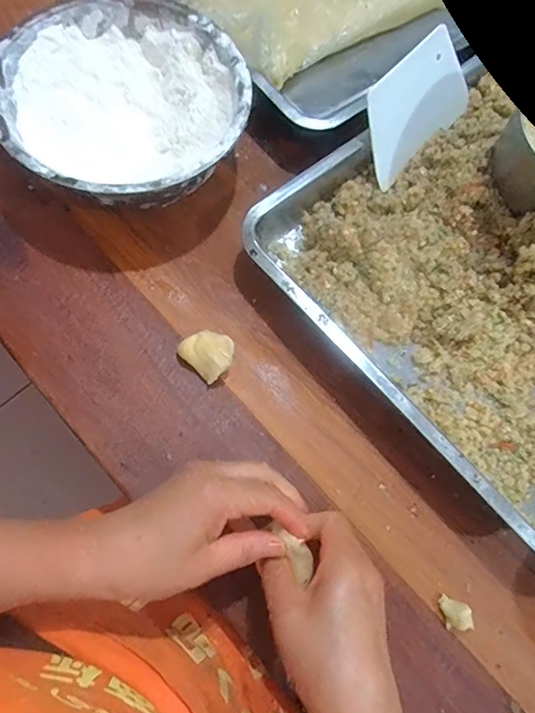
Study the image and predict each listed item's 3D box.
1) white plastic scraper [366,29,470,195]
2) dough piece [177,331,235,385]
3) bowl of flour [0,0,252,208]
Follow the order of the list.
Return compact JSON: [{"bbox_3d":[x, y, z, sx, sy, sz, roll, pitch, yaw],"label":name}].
[{"bbox_3d":[0.147,-0.249,0.478,0.140,0.093,0.005,-46,42,-11],"label":"white plastic scraper"},{"bbox_3d":[-0.051,-0.003,0.424,0.043,0.028,0.039,42,72,8],"label":"dough piece"},{"bbox_3d":[-0.127,-0.227,0.450,0.216,0.079,0.213,2,71,-6],"label":"bowl of flour"}]

